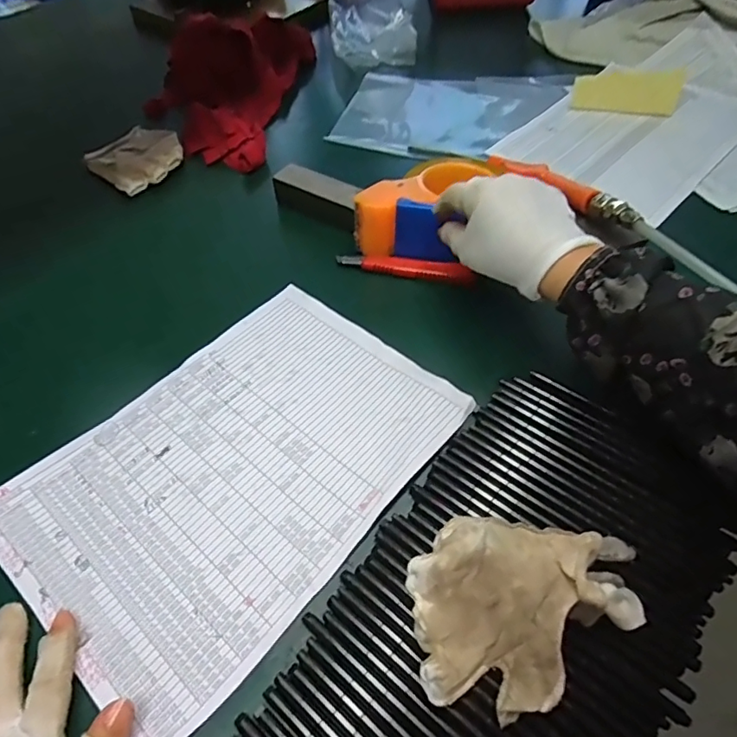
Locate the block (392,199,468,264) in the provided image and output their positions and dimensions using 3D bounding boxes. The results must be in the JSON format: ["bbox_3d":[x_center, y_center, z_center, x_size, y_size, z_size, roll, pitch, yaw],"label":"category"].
[{"bbox_3d":[0.051,-0.120,0.453,0.056,0.051,0.016,19,57,17],"label":"block"}]

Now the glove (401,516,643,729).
[{"bbox_3d":[0.084,0.125,0.274,0.117,0.050,0.092,-7,55,-2],"label":"glove"}]

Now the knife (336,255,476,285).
[{"bbox_3d":[0.033,-0.094,0.463,0.124,0.017,0.017,14,57,12],"label":"knife"}]

